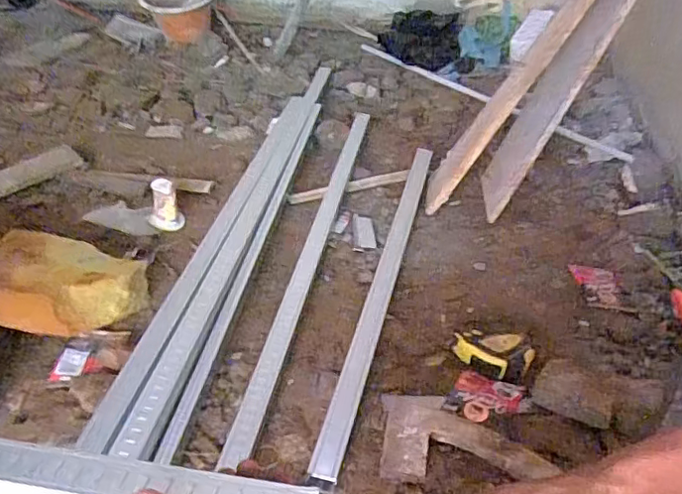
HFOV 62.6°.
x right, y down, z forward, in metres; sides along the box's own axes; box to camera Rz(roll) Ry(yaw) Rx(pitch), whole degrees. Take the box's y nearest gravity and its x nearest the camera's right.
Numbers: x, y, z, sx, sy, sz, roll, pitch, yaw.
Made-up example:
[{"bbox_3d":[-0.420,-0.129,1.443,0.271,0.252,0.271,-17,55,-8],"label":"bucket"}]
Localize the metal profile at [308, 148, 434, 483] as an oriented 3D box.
[{"bbox_3d":[0.085,0.039,0.998,0.038,0.052,0.842,12,39,10],"label":"metal profile"}]

